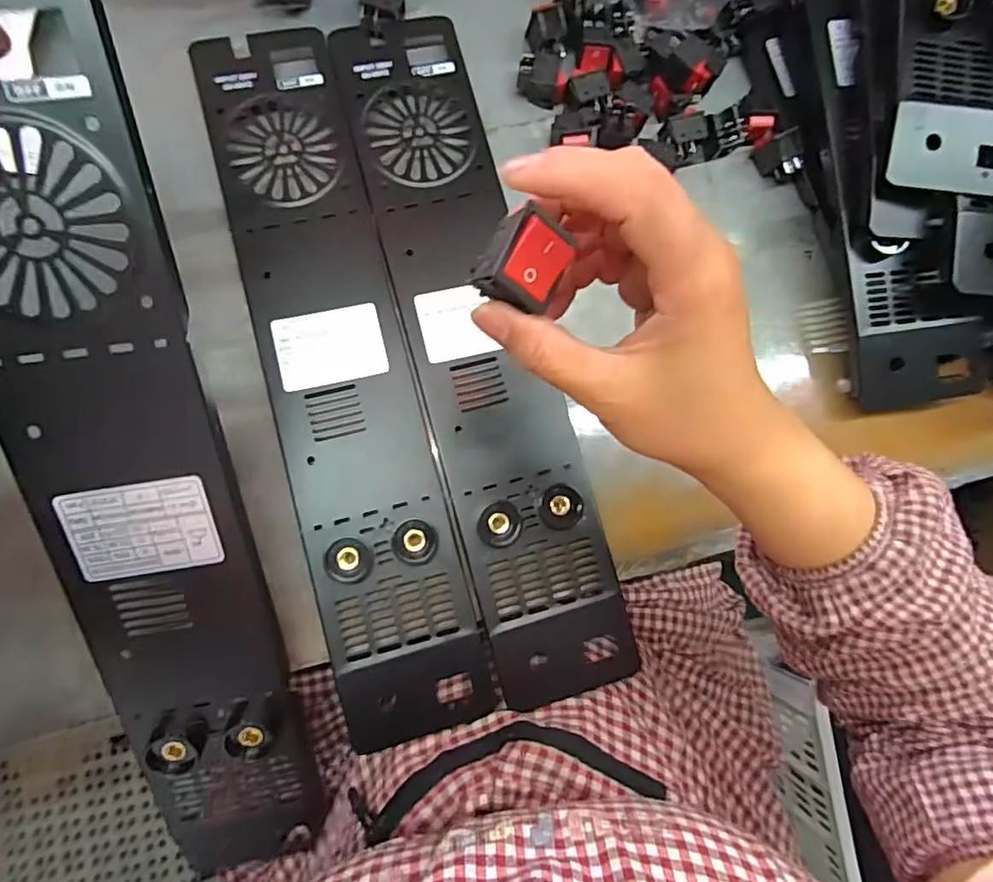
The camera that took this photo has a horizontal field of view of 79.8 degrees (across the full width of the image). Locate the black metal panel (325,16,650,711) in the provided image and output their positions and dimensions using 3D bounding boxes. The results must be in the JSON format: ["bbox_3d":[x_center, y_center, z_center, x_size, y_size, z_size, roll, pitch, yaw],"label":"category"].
[{"bbox_3d":[-0.008,-0.069,0.422,0.106,0.019,0.490,-13,85,-7],"label":"black metal panel"}]

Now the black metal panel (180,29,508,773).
[{"bbox_3d":[-0.105,-0.050,0.403,0.097,0.012,0.488,-14,85,-7],"label":"black metal panel"}]

